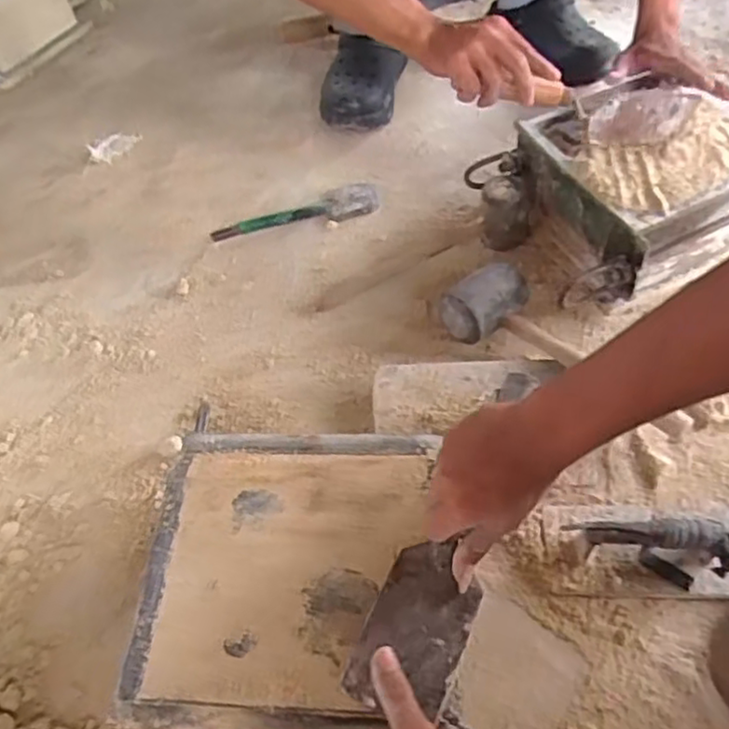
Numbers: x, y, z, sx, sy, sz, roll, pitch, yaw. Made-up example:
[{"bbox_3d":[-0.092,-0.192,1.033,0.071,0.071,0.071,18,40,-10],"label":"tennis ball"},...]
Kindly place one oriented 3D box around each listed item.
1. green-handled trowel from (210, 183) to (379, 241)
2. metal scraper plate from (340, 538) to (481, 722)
[{"bbox_3d":[-0.098,-0.212,0.948,0.235,0.017,0.053,-13,55,-5],"label":"green-handled trowel"},{"bbox_3d":[0.038,0.188,0.480,0.068,0.008,0.115,25,64,6],"label":"metal scraper plate"}]

